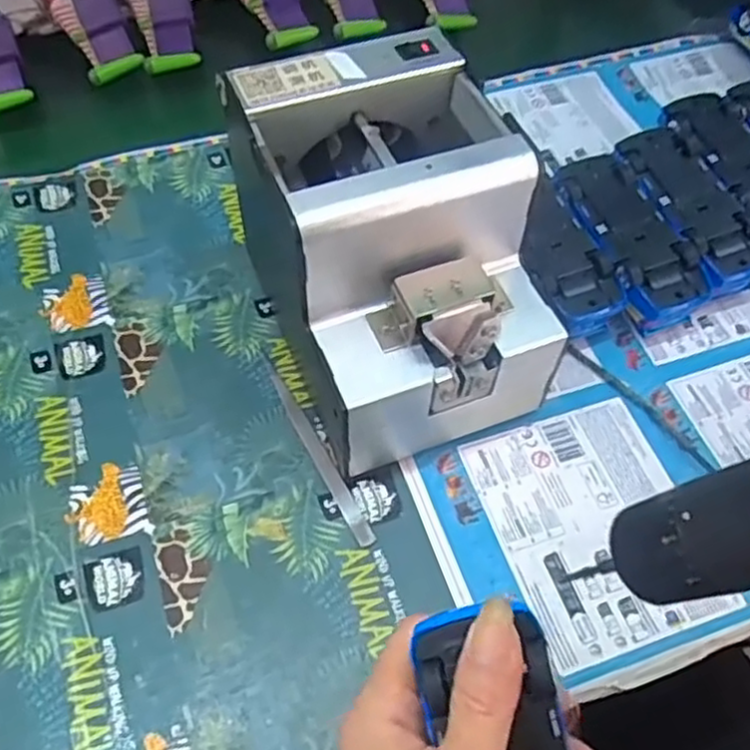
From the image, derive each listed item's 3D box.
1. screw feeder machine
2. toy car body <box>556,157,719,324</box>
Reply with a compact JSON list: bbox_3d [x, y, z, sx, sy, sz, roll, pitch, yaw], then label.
[{"bbox_3d":[0.010,-0.064,0.397,0.123,0.146,0.171,-18,60,-13],"label":"screw feeder machine"},{"bbox_3d":[0.162,-0.085,0.474,0.054,0.039,0.128,-17,60,-13],"label":"toy car body"}]

